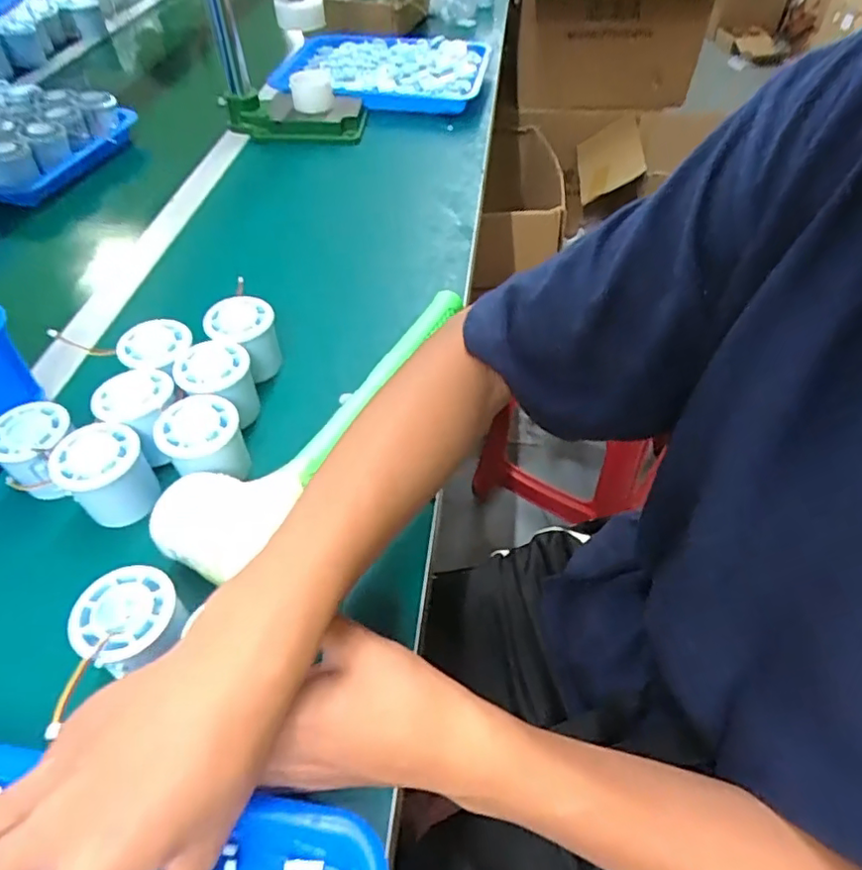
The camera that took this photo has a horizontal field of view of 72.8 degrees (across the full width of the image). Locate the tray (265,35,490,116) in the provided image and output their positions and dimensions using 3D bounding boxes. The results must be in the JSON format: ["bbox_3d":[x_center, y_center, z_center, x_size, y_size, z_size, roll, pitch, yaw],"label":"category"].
[{"bbox_3d":[-0.074,-0.621,0.988,0.330,0.062,0.264,3,48,8],"label":"tray"}]

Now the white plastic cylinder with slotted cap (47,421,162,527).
[{"bbox_3d":[-0.232,0.030,0.424,0.052,0.057,0.055,-1,49,1],"label":"white plastic cylinder with slotted cap"}]

